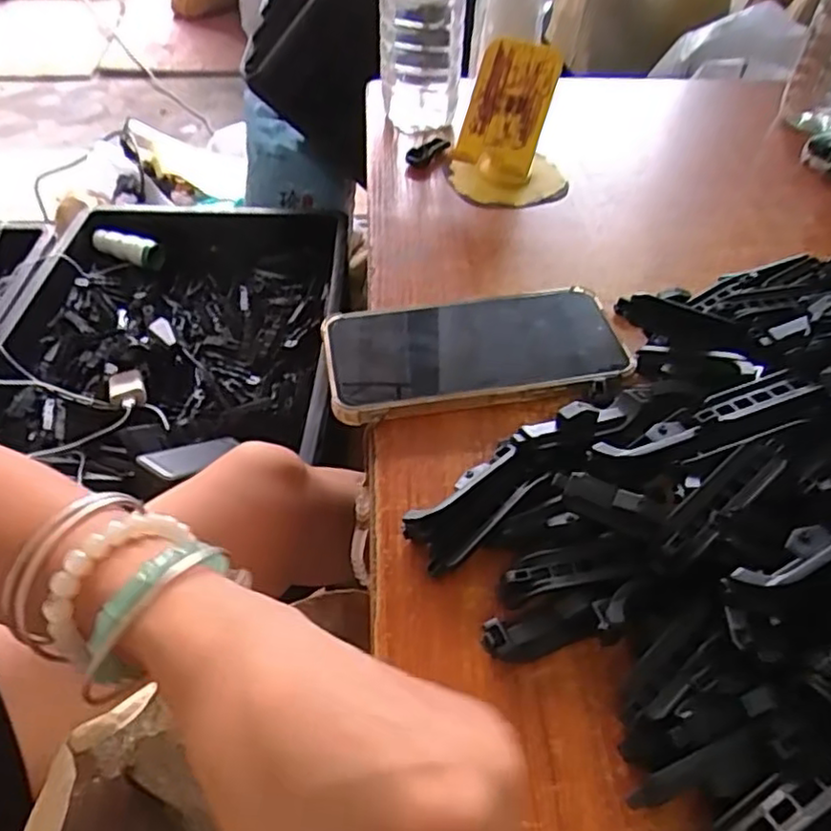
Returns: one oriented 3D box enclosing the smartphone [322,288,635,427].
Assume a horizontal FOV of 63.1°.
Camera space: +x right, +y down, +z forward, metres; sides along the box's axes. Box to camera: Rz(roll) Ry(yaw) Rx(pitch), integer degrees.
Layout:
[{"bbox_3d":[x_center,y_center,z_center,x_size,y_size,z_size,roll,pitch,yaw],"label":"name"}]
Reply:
[{"bbox_3d":[0.033,-0.038,0.389,0.167,0.018,0.079,-7,48,-9],"label":"smartphone"}]

